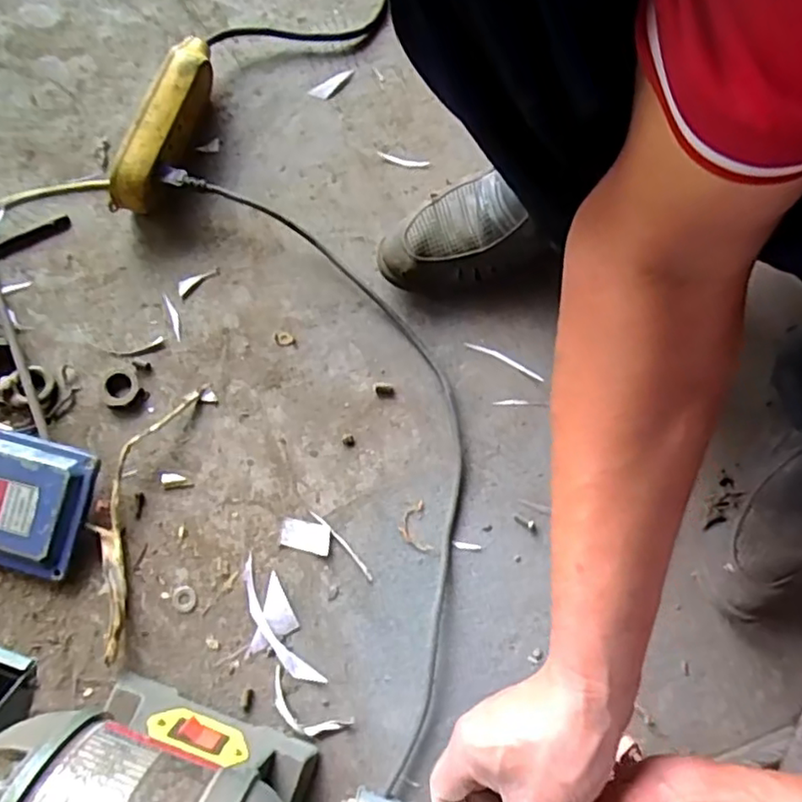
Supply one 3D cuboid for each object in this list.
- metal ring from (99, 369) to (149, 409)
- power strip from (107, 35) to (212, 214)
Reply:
[{"bbox_3d":[-0.260,-0.013,0.585,0.035,0.009,0.039,-34,77,-9],"label":"metal ring"},{"bbox_3d":[-0.235,-0.281,0.639,0.049,0.061,0.207,12,74,3],"label":"power strip"}]

